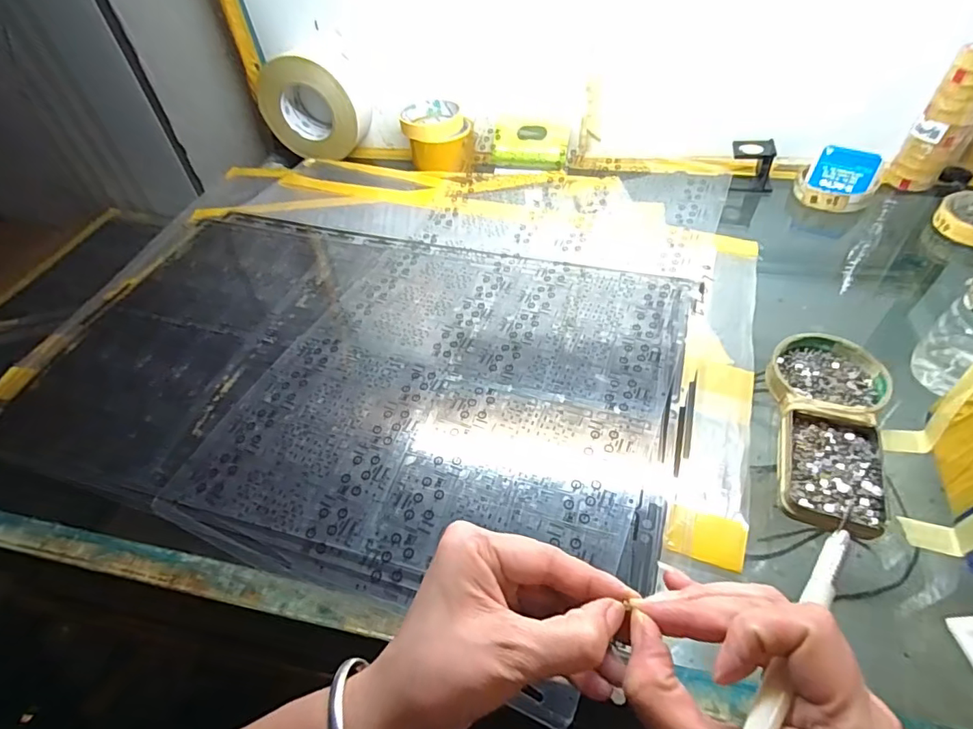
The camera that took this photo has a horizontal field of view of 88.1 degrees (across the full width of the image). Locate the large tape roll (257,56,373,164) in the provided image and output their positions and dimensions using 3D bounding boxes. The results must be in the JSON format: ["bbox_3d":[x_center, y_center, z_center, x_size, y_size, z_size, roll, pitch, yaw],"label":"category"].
[{"bbox_3d":[-0.243,-0.364,0.712,0.133,0.120,0.072,6,50,10],"label":"large tape roll"}]

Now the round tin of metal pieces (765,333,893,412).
[{"bbox_3d":[0.276,0.006,0.411,0.086,0.014,0.074,10,50,14],"label":"round tin of metal pieces"}]

